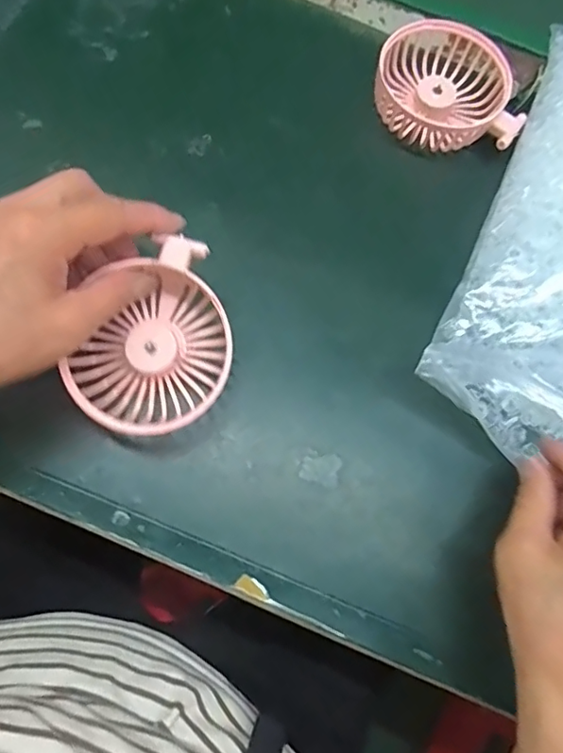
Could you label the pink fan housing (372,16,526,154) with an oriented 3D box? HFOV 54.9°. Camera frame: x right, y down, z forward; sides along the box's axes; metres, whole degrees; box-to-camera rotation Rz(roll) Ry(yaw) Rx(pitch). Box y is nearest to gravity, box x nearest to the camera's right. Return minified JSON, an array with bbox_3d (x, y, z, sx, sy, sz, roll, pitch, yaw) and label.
[{"bbox_3d":[0.113,-0.201,0.373,0.094,0.038,0.091,7,64,2],"label":"pink fan housing"}]

